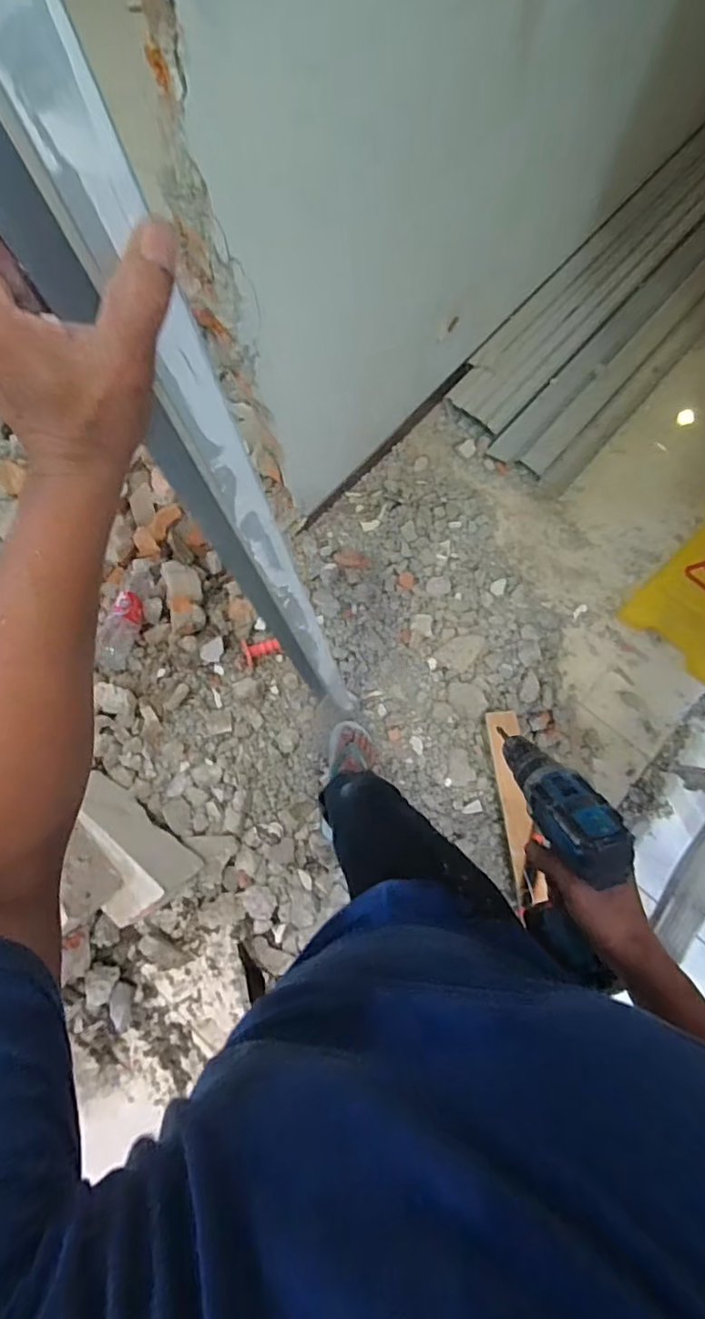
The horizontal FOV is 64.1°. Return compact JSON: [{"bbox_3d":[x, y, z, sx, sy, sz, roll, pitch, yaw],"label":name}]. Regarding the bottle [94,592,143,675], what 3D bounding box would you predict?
[{"bbox_3d":[-0.585,-0.070,1.422,0.079,0.052,0.201,19,97,5],"label":"bottle"}]

